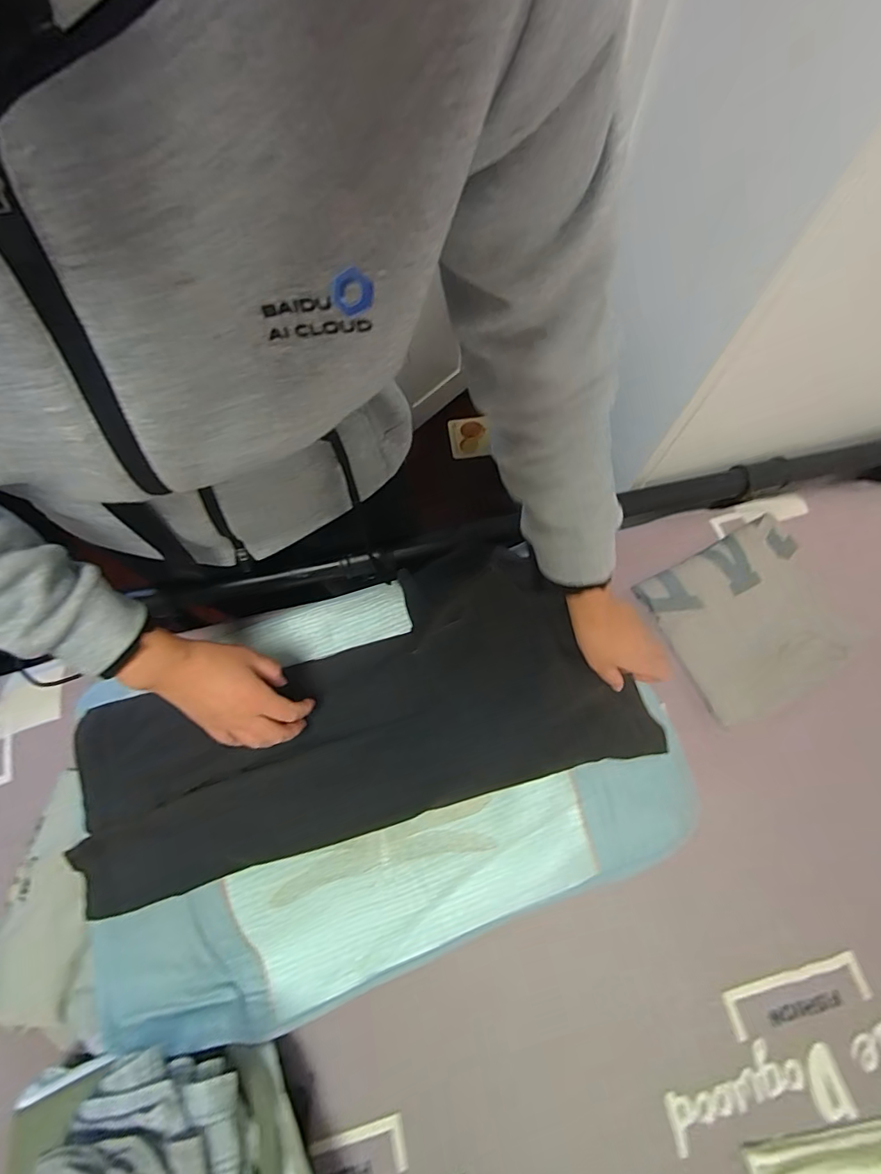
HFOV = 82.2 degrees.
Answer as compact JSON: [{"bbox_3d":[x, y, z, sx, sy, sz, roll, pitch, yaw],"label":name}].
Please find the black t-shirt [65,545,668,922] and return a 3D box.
[{"bbox_3d":[-0.090,0.139,0.598,0.643,0.099,0.290,-19,71,-5],"label":"black t-shirt"}]

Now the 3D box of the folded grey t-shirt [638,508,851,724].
[{"bbox_3d":[0.429,0.040,0.700,0.234,0.023,0.219,-26,72,-9],"label":"folded grey t-shirt"}]

